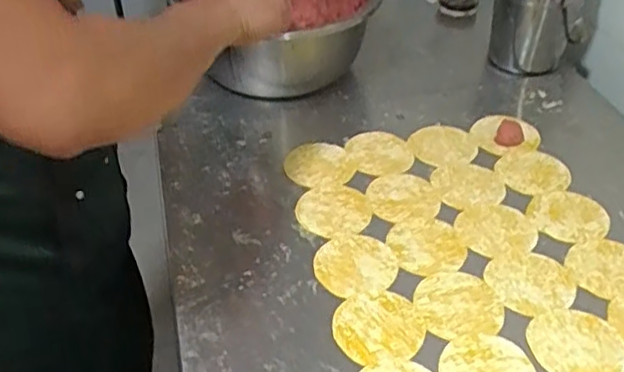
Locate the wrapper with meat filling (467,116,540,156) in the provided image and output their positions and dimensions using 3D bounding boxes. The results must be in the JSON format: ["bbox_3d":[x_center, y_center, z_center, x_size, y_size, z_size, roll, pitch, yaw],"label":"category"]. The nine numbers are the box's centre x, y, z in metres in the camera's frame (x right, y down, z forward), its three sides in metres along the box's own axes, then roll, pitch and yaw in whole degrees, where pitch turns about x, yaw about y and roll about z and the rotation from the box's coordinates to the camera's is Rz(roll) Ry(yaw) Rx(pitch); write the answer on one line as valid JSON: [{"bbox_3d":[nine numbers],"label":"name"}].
[{"bbox_3d":[0.245,-0.065,0.827,0.085,0.014,0.073,4,41,4],"label":"wrapper with meat filling"}]

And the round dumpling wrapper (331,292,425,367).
[{"bbox_3d":[0.062,0.131,0.604,0.082,0.004,0.079,0,42,0],"label":"round dumpling wrapper"}]

